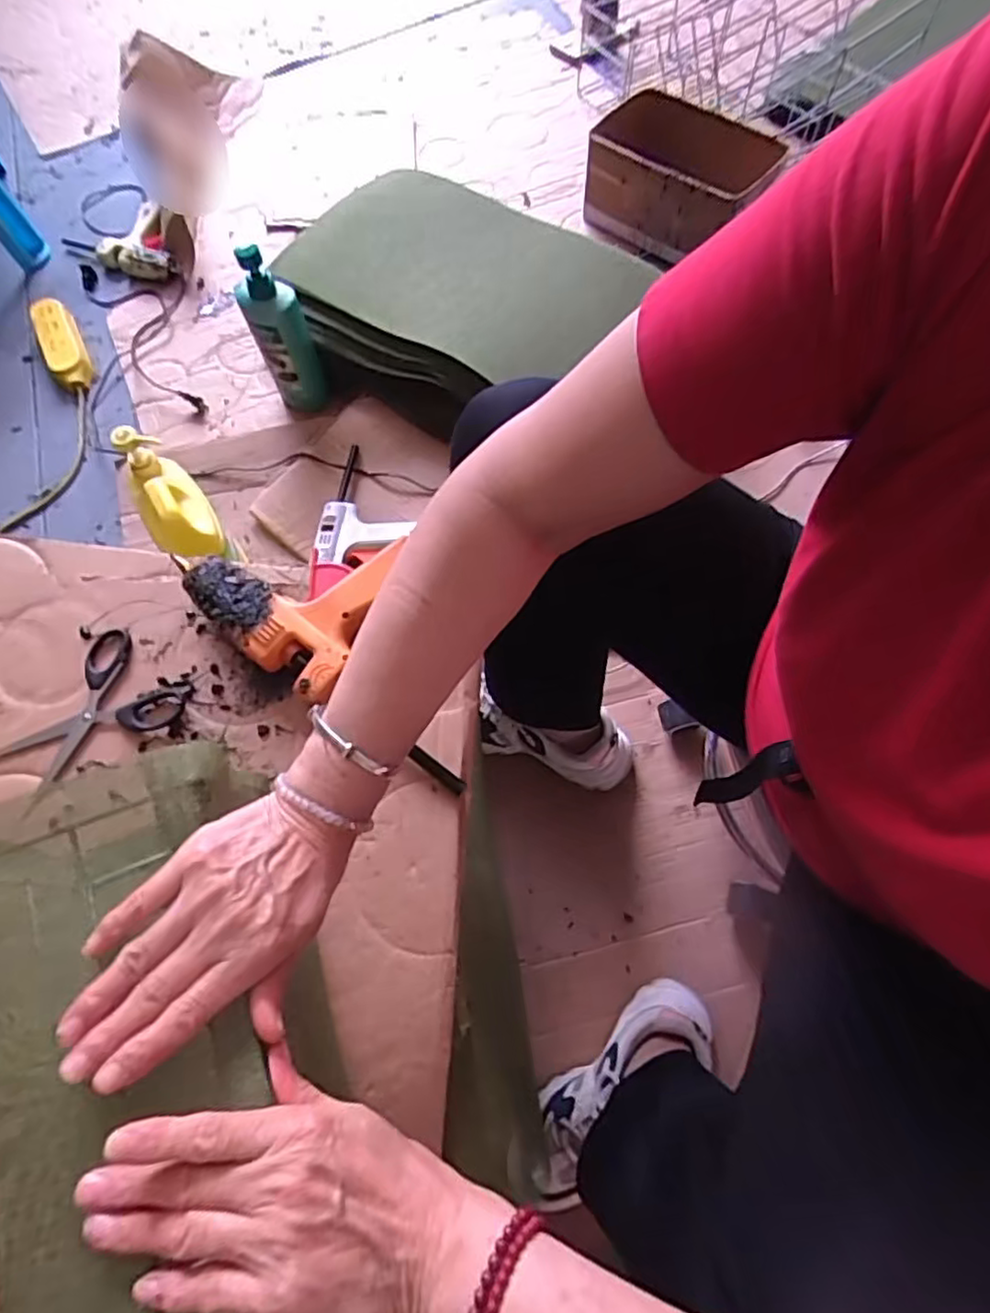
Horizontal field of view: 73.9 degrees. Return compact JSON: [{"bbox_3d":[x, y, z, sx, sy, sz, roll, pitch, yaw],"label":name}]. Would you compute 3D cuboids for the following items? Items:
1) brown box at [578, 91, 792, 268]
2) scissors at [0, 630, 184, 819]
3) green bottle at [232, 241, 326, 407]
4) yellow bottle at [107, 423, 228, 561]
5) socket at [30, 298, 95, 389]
[{"bbox_3d":[0.297,-0.790,1.104,0.282,0.157,0.155,28,71,11],"label":"brown box"},{"bbox_3d":[-0.325,0.049,0.514,0.133,0.005,0.094,-41,74,-14],"label":"scissors"},{"bbox_3d":[-0.301,-0.453,0.941,0.080,0.253,0.069,-17,69,-7],"label":"green bottle"},{"bbox_3d":[-0.378,-0.181,0.761,0.072,0.081,0.161,-32,89,-12],"label":"yellow bottle"},{"bbox_3d":[-0.722,-0.519,1.097,0.067,0.035,0.198,-27,71,-10],"label":"socket"}]

